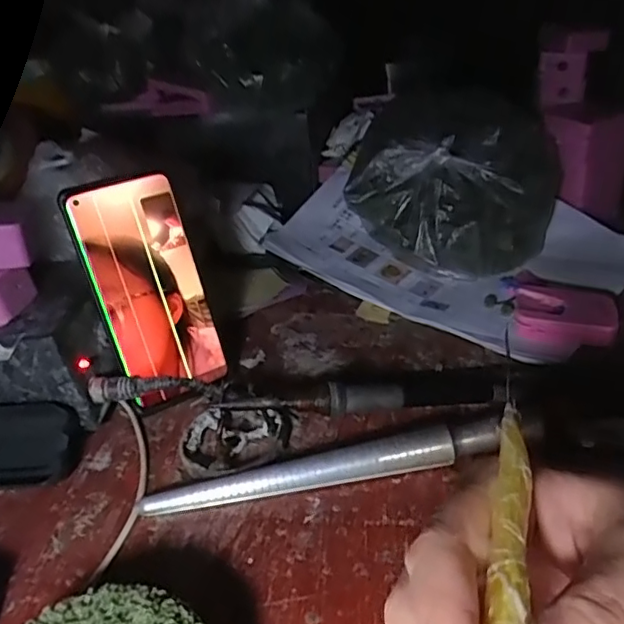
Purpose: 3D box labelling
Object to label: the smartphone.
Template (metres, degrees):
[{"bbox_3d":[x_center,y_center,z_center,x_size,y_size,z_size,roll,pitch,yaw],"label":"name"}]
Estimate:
[{"bbox_3d":[-0.110,-0.015,0.403,0.072,0.152,0.008,-21,18,-19],"label":"smartphone"}]

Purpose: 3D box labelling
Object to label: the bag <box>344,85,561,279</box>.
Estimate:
[{"bbox_3d":[0.125,-0.113,0.524,0.164,0.139,0.130,13,38,27],"label":"bag"}]

